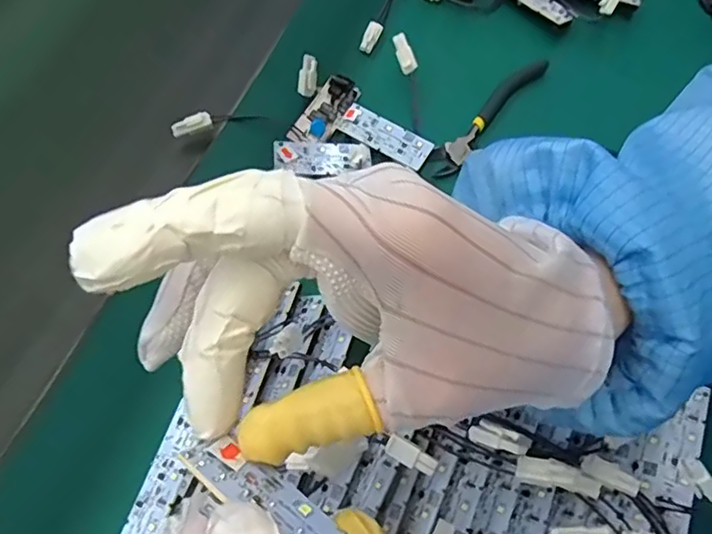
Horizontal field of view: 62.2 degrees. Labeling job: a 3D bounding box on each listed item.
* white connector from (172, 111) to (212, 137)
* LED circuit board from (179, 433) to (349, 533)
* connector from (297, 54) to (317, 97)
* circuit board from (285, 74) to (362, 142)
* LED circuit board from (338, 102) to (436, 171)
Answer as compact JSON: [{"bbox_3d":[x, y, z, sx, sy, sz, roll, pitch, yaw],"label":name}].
[{"bbox_3d":[-0.110,-0.095,0.393,0.027,0.007,0.009,-21,68,-10],"label":"white connector"},{"bbox_3d":[-0.016,0.064,0.148,0.062,0.024,0.004,34,103,23],"label":"LED circuit board"},{"bbox_3d":[-0.033,-0.131,0.403,0.012,0.005,0.027,7,102,2],"label":"connector"},{"bbox_3d":[-0.021,-0.108,0.405,0.026,0.005,0.063,25,68,10],"label":"circuit board"},{"bbox_3d":[0.020,-0.089,0.401,0.063,0.004,0.023,28,78,9],"label":"LED circuit board"}]

